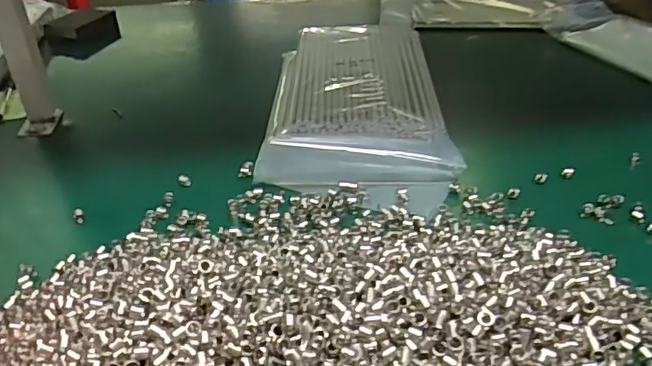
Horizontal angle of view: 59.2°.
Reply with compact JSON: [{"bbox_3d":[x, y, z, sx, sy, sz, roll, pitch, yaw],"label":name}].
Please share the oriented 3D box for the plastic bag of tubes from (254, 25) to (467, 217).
[{"bbox_3d":[0.035,-0.105,0.691,0.196,0.043,0.389,-1,34,3],"label":"plastic bag of tubes"}]

